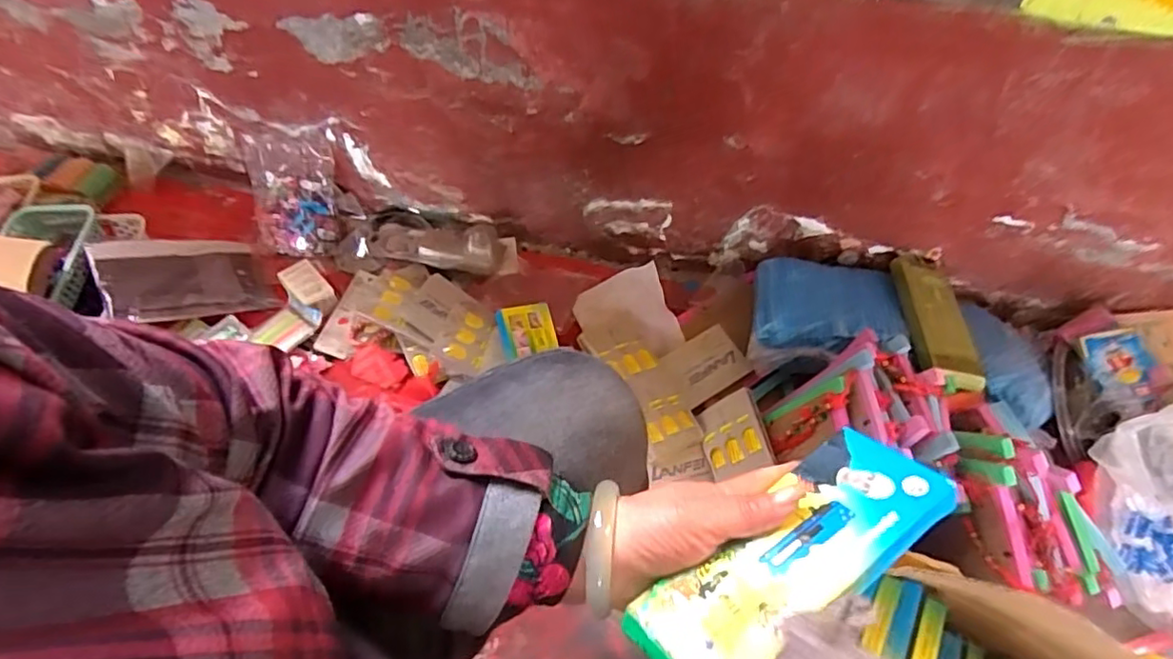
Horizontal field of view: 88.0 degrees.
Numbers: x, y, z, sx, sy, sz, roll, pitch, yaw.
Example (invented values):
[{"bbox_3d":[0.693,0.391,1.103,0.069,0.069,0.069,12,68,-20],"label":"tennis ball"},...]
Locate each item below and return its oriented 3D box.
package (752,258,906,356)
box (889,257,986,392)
[{"bbox_3d":[0.342,-0.039,0.861,0.211,0.051,0.172,6,58,1],"label":"package"},{"bbox_3d":[0.476,-0.014,0.832,0.078,0.038,0.211,3,58,0],"label":"box"}]

